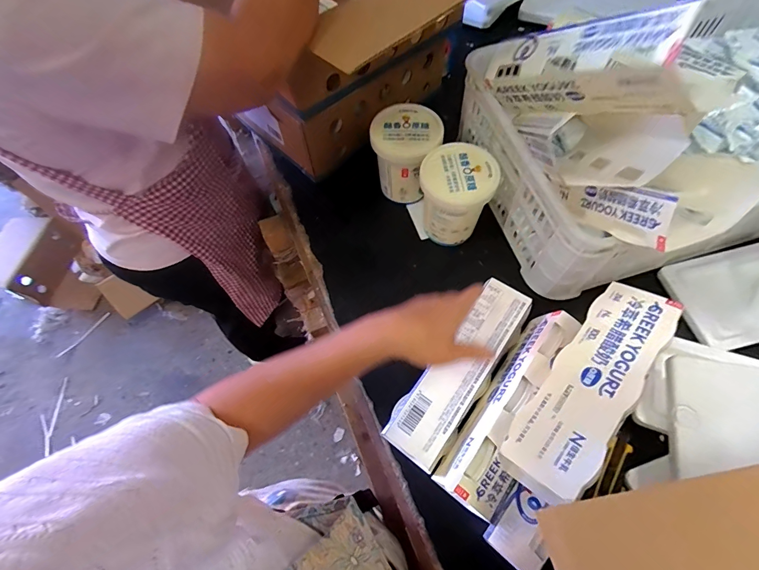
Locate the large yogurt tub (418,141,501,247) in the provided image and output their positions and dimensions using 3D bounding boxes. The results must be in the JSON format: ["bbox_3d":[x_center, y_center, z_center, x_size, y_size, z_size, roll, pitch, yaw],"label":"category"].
[{"bbox_3d":[0.125,-0.145,0.624,0.114,0.130,0.111,-1,63,2],"label":"large yogurt tub"}]

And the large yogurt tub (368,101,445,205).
[{"bbox_3d":[0.045,-0.223,0.663,0.118,0.127,0.120,-1,63,2],"label":"large yogurt tub"}]

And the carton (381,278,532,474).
[{"bbox_3d":[0.117,0.119,0.533,0.083,0.057,0.274,34,69,17],"label":"carton"}]

